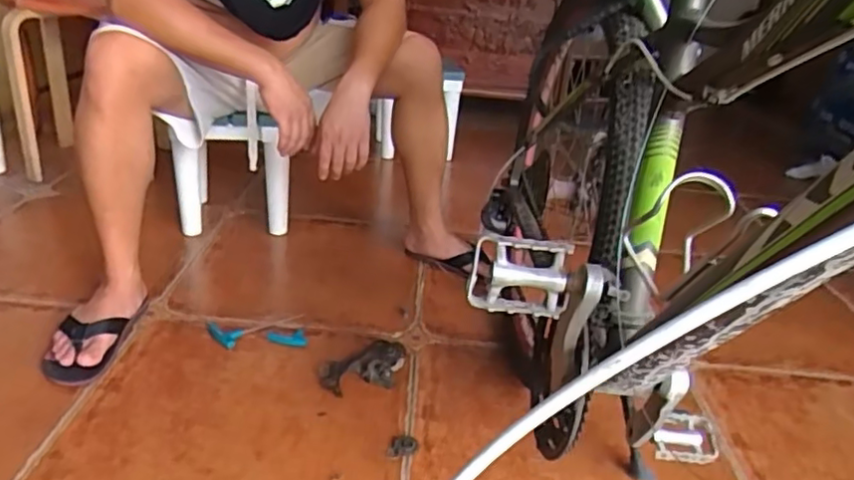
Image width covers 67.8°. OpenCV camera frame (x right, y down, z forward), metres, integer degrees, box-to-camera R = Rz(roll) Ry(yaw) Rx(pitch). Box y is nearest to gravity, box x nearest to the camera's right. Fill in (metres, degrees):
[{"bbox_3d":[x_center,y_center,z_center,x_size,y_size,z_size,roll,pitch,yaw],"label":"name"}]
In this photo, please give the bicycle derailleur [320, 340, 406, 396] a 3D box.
[{"bbox_3d":[-0.104,0.222,1.061,0.150,0.047,0.066,-14,30,-10],"label":"bicycle derailleur"}]

